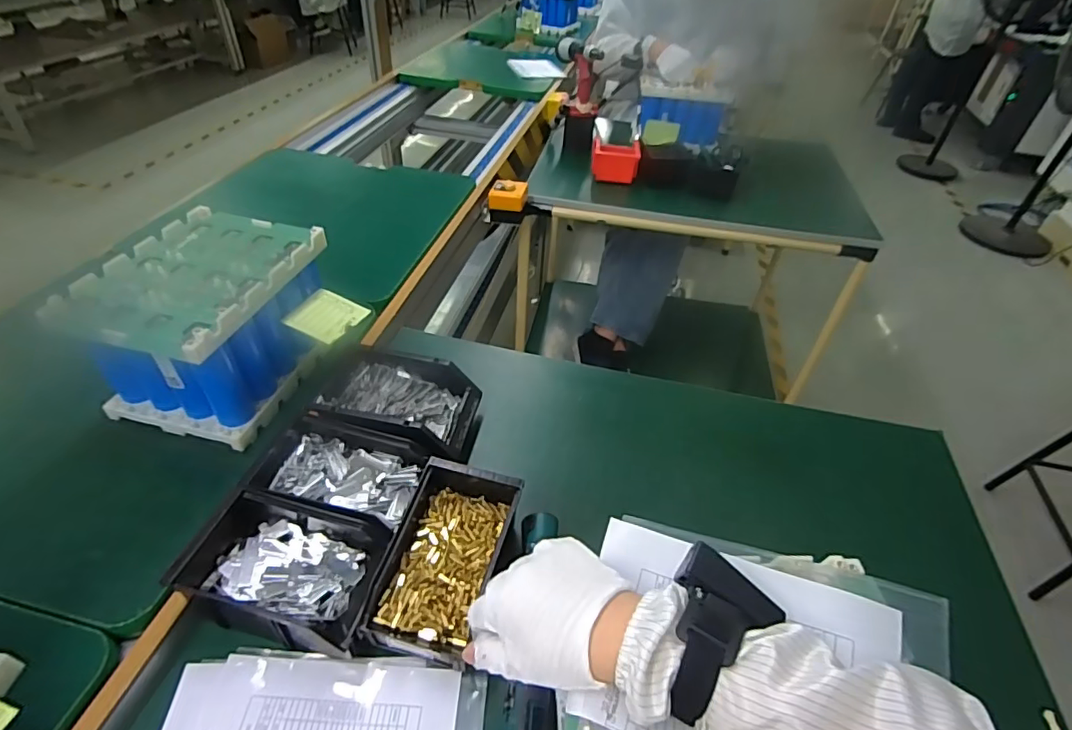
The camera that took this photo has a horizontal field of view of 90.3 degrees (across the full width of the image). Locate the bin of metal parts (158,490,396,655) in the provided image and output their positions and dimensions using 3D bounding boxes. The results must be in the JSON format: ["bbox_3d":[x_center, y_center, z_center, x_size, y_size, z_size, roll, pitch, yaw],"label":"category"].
[{"bbox_3d":[-0.231,0.194,0.512,0.170,0.063,0.108,12,44,9],"label":"bin of metal parts"}]

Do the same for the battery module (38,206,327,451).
[{"bbox_3d":[-0.385,-0.058,0.649,0.190,0.146,0.252,11,44,7],"label":"battery module"}]

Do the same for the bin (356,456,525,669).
[{"bbox_3d":[-0.085,0.191,0.539,0.106,0.064,0.193,11,44,7],"label":"bin"}]

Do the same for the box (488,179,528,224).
[{"bbox_3d":[-0.065,-0.356,1.166,0.087,0.075,0.061,5,44,1],"label":"box"}]

